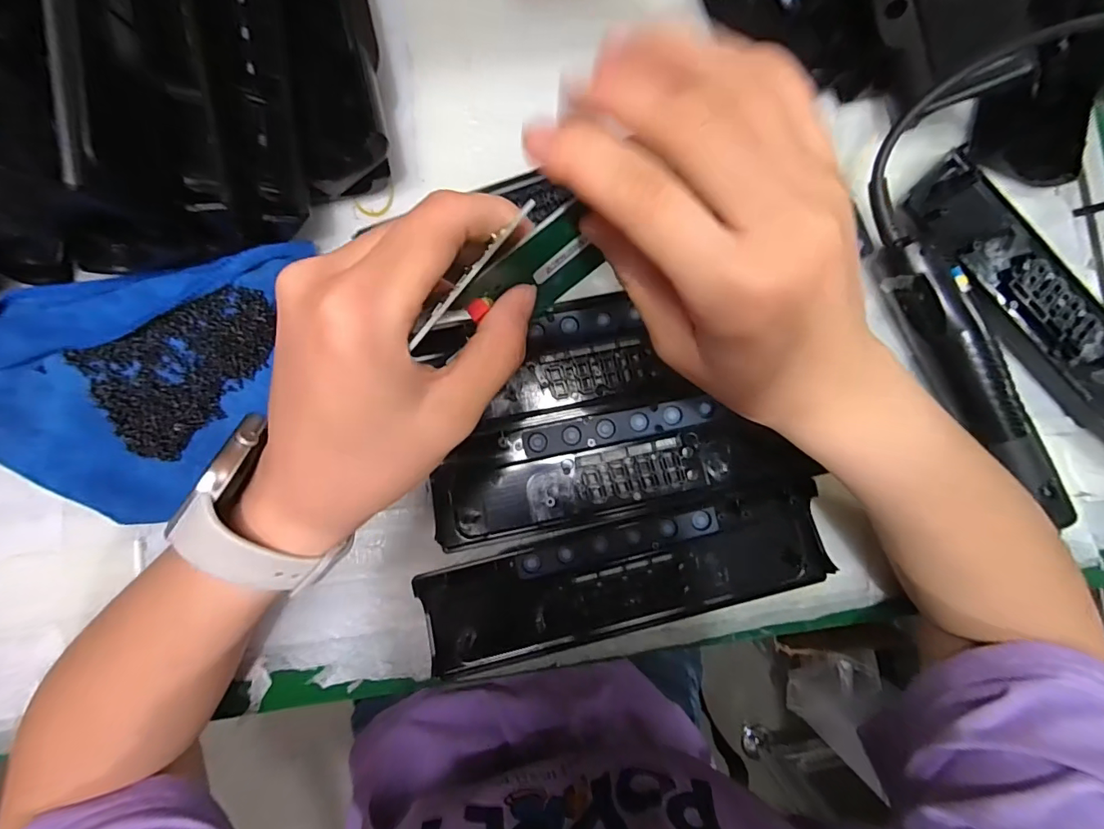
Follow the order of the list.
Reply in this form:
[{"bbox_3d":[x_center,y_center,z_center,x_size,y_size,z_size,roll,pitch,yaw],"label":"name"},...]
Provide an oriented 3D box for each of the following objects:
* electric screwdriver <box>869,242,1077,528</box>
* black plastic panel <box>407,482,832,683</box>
[{"bbox_3d":[0.263,-0.023,0.307,0.031,0.031,0.189,-29,89,-4],"label":"electric screwdriver"},{"bbox_3d":[0.047,0.104,0.303,0.244,0.012,0.065,-11,87,-4],"label":"black plastic panel"}]

